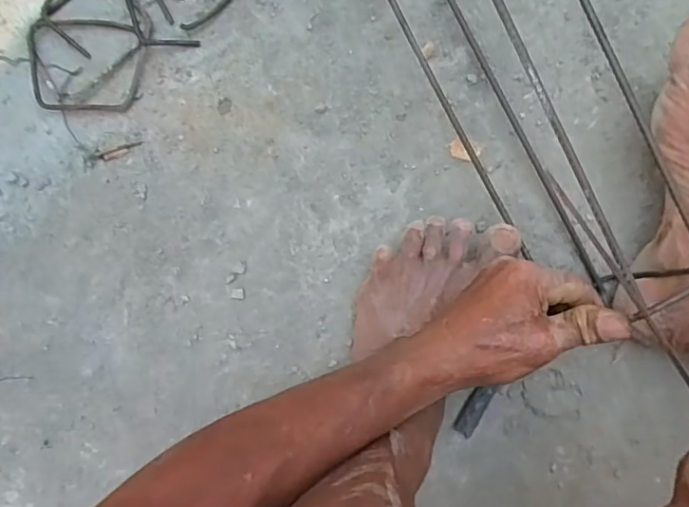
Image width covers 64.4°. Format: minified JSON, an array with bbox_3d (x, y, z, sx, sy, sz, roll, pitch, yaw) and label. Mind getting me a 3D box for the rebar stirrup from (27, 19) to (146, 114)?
[{"bbox_3d":[-0.216,-0.160,0.460,0.103,0.009,0.078,3,93,6],"label":"rebar stirrup"}]

